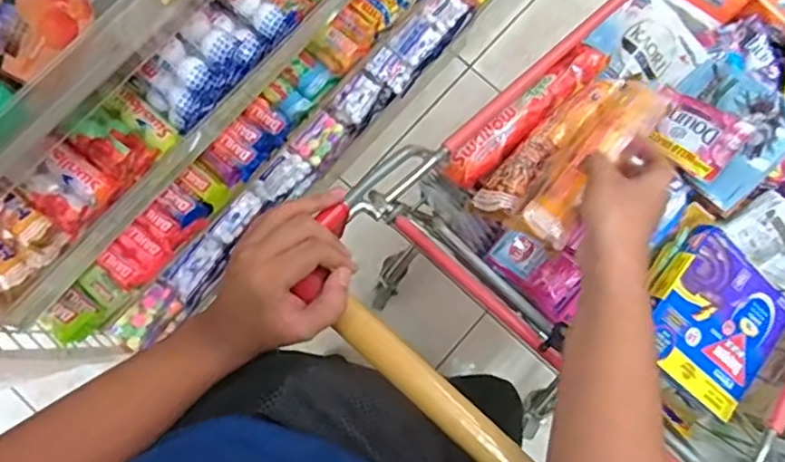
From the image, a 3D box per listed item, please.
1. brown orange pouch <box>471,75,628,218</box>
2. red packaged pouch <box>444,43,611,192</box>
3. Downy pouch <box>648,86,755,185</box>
[{"bbox_3d":[0.153,-0.085,0.615,0.038,0.044,0.192,43,82,7],"label":"brown orange pouch"},{"bbox_3d":[0.133,-0.115,0.630,0.201,0.023,0.036,-42,83,-8],"label":"red packaged pouch"},{"bbox_3d":[0.317,-0.105,0.685,0.101,0.014,0.073,41,93,29],"label":"Downy pouch"}]

